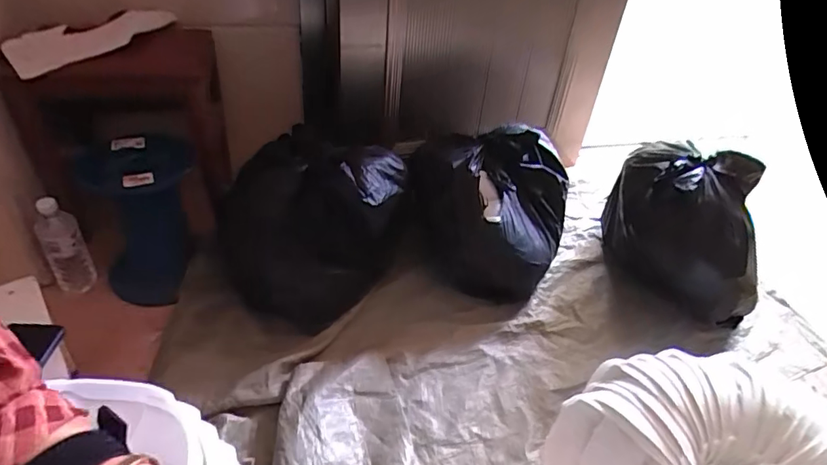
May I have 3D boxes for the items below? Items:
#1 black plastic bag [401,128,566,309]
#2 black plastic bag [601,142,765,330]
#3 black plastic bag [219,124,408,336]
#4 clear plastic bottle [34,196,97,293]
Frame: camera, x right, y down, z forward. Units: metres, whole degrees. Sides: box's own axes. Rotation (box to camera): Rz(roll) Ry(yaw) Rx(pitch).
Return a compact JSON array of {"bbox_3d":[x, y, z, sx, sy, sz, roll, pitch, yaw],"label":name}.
[{"bbox_3d":[0.163,-0.046,1.144,0.351,0.273,0.294,10,39,6],"label":"black plastic bag"},{"bbox_3d":[0.592,0.003,1.126,0.343,0.292,0.272,21,41,18],"label":"black plastic bag"},{"bbox_3d":[-0.176,-0.020,1.009,0.362,0.285,0.219,-20,46,-27],"label":"black plastic bag"},{"bbox_3d":[-0.653,0.030,0.968,0.069,0.207,0.057,-23,47,-31],"label":"clear plastic bottle"}]

